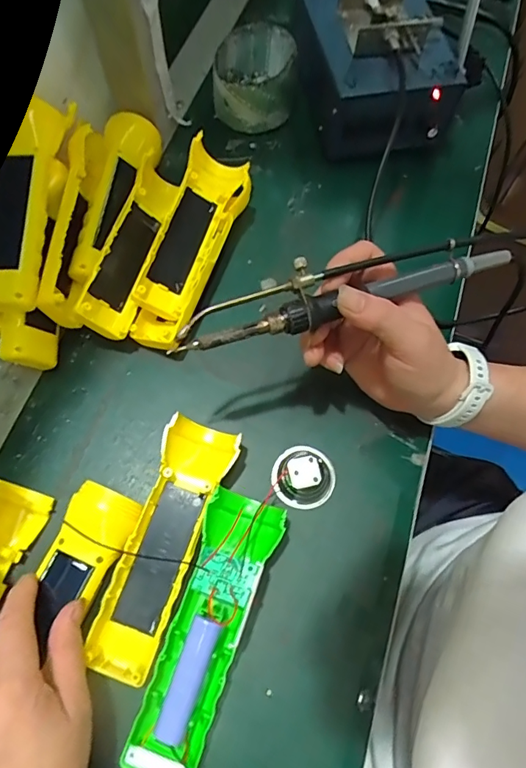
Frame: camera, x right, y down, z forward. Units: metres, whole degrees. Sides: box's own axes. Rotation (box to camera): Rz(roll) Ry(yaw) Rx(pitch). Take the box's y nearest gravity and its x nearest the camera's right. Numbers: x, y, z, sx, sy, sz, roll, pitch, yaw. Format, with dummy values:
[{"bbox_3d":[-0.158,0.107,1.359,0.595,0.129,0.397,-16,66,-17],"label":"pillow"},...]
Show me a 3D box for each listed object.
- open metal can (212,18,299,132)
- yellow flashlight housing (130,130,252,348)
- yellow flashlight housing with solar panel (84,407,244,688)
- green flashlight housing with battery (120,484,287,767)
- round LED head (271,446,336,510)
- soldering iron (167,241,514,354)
[{"bbox_3d":[-0.007,-0.295,0.464,0.073,0.048,0.085,6,69,1],"label":"open metal can"},{"bbox_3d":[-0.055,-0.116,0.400,0.056,0.038,0.194,15,69,5],"label":"yellow flashlight housing"},{"bbox_3d":[-0.066,0.102,0.319,0.050,0.026,0.162,20,70,7],"label":"yellow flashlight housing with solar panel"},{"bbox_3d":[-0.034,0.150,0.299,0.047,0.027,0.163,18,70,6],"label":"green flashlight housing with battery"},{"bbox_3d":[0.029,0.063,0.336,0.044,0.024,0.043,0,69,-1],"label":"round LED head"},{"bbox_3d":[0.049,-0.058,0.289,0.206,0.020,0.033,-17,70,-8],"label":"soldering iron"}]

